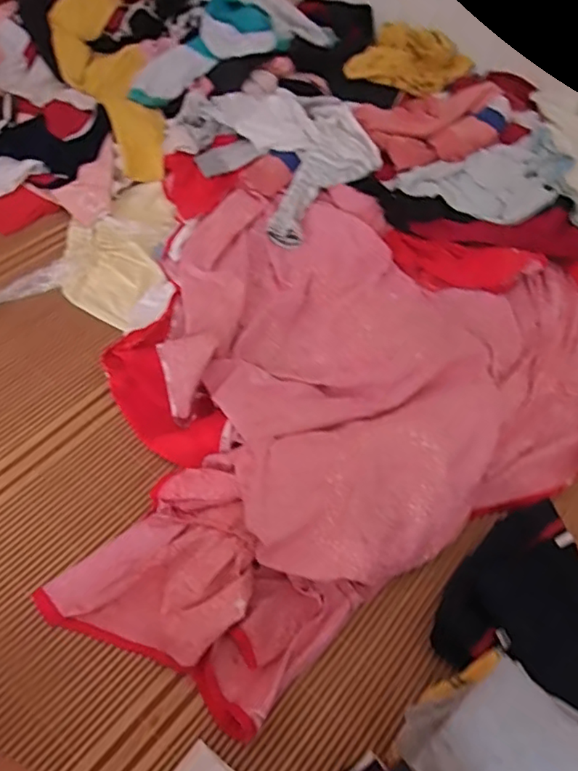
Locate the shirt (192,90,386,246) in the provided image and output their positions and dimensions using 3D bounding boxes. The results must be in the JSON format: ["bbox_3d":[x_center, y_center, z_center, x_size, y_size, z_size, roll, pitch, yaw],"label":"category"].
[{"bbox_3d":[0.010,-0.508,1.187,0.322,0.075,0.409,-25,61,-20],"label":"shirt"}]

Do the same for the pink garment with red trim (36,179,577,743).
[{"bbox_3d":[0.063,-0.067,0.922,1.066,0.083,0.789,-35,65,-25],"label":"pink garment with red trim"}]

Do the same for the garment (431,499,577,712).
[{"bbox_3d":[0.321,0.275,0.736,0.188,0.086,0.257,32,59,16],"label":"garment"}]

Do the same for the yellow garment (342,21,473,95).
[{"bbox_3d":[0.306,-0.844,1.496,0.273,0.091,0.256,2,55,-3],"label":"yellow garment"}]

